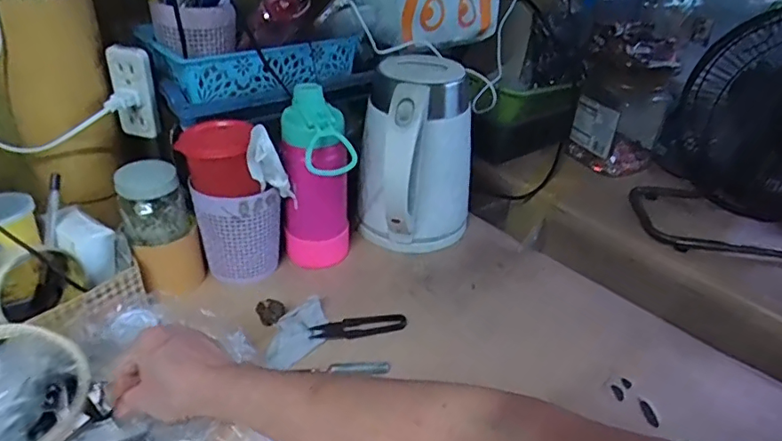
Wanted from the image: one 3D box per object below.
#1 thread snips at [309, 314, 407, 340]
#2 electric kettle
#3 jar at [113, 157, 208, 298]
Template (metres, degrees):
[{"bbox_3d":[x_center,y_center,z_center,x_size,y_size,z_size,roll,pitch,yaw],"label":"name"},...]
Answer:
[{"bbox_3d":[-0.032,0.111,0.560,0.099,0.011,0.026,-5,34,-13],"label":"thread snips"},{"bbox_3d":[0.031,-0.065,0.647,0.136,0.211,0.160,9,33,7],"label":"electric kettle"},{"bbox_3d":[-0.243,0.007,0.574,0.069,0.127,0.061,-11,36,-22],"label":"jar"}]

